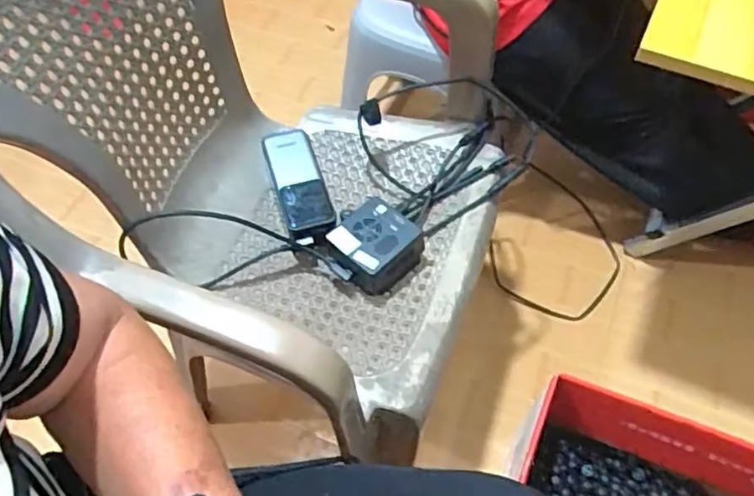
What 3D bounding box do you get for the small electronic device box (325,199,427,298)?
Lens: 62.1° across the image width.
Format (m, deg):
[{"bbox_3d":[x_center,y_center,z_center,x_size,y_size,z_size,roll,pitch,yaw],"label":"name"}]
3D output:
[{"bbox_3d":[-0.004,-0.003,0.669,0.090,0.049,0.084,33,62,20],"label":"small electronic device box"}]

